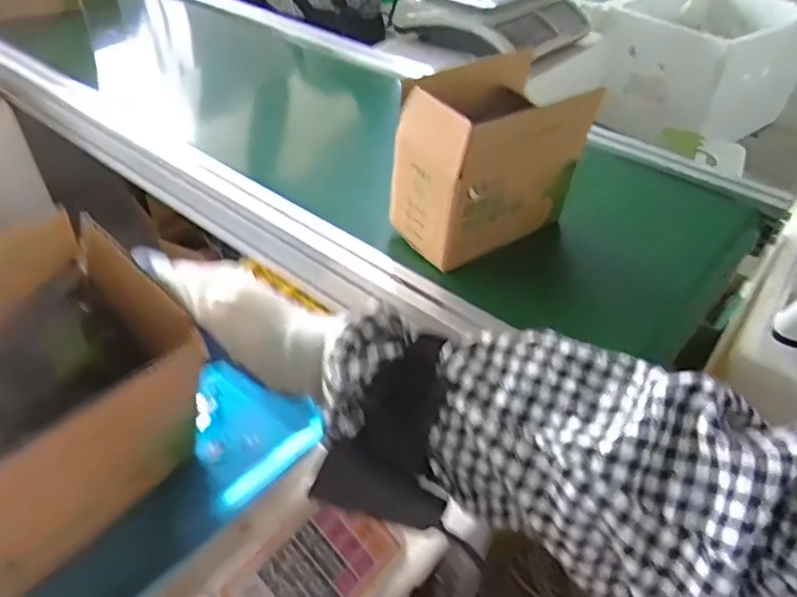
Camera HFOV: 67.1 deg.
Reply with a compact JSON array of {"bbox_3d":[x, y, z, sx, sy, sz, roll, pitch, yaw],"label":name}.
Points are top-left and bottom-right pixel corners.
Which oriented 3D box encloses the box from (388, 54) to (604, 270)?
[{"bbox_3d":[0.104,-0.146,0.661,0.192,0.175,0.107,-26,50,-26],"label":"box"}]

